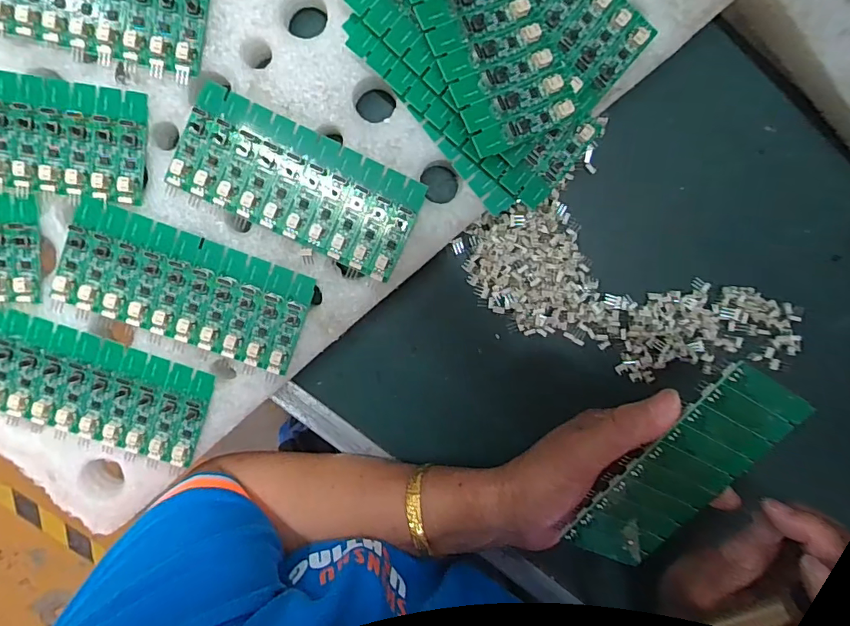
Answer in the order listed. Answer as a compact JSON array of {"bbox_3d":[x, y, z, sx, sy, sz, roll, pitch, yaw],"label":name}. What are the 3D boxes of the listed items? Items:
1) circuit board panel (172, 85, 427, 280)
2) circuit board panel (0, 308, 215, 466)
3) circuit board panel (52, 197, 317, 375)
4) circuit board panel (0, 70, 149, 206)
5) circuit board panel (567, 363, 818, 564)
[{"bbox_3d":[-0.073,-0.075,0.281,0.136,0.005,0.061,25,94,-7],"label":"circuit board panel"},{"bbox_3d":[-0.201,0.045,0.291,0.136,0.005,0.060,19,97,-5],"label":"circuit board panel"},{"bbox_3d":[-0.139,-0.014,0.284,0.137,0.008,0.060,21,96,-5],"label":"circuit board panel"},{"bbox_3d":[-0.227,-0.102,0.270,0.136,0.006,0.062,8,97,-3],"label":"circuit board panel"},{"bbox_3d":[0.143,0.090,0.268,0.066,0.004,0.136,25,113,-20],"label":"circuit board panel"}]

